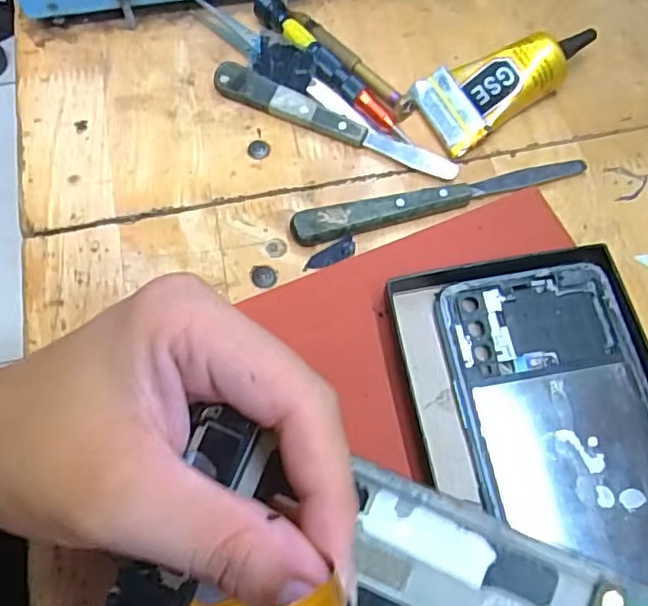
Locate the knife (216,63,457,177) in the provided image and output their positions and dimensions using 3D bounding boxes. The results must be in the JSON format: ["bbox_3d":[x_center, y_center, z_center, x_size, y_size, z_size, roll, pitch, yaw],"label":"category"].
[{"bbox_3d":[0.005,-0.091,0.308,0.131,0.013,0.013,23,70,10],"label":"knife"}]

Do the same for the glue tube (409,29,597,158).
[{"bbox_3d":[0.094,-0.111,0.308,0.090,0.018,0.042,-26,69,4],"label":"glue tube"}]

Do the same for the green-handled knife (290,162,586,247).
[{"bbox_3d":[0.056,-0.049,0.292,0.142,0.011,0.015,-12,68,-4],"label":"green-handled knife"}]

